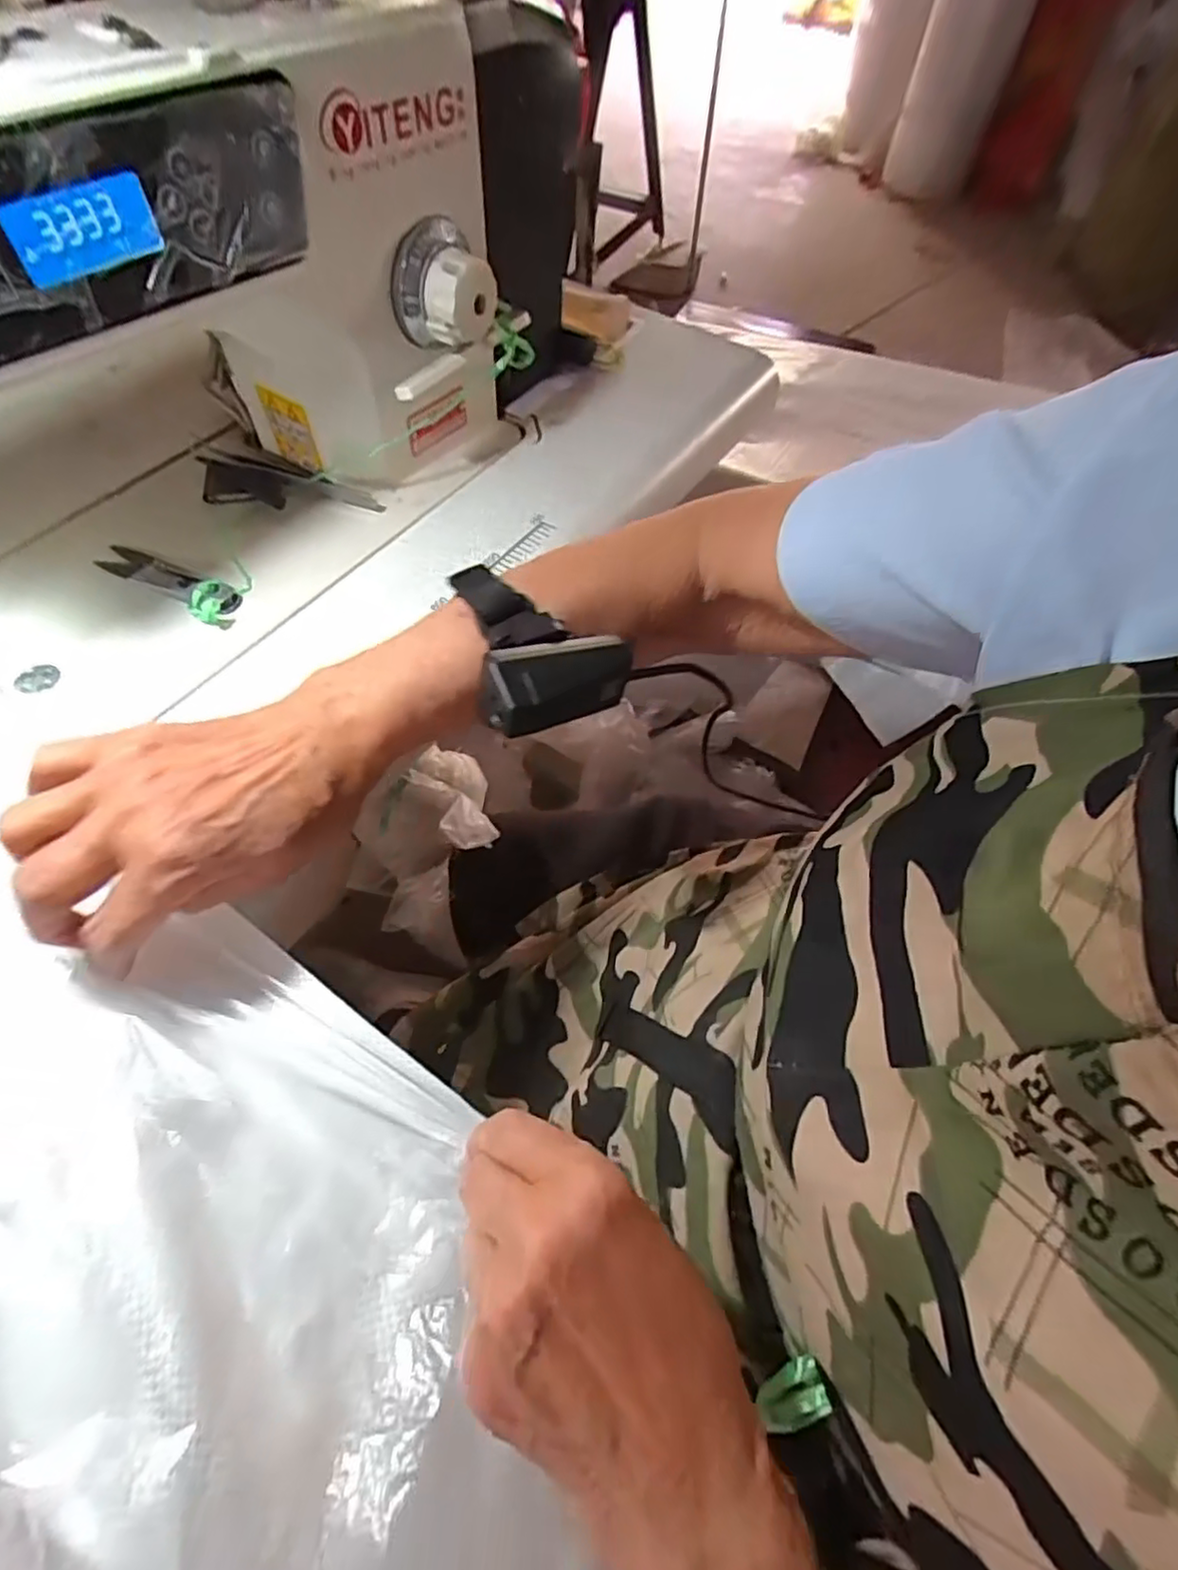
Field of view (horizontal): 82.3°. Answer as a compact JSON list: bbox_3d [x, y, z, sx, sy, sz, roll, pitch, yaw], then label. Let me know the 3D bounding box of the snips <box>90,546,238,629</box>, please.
[{"bbox_3d":[-0.249,-0.124,0.402,0.099,0.013,0.027,27,61,14],"label":"snips"}]

